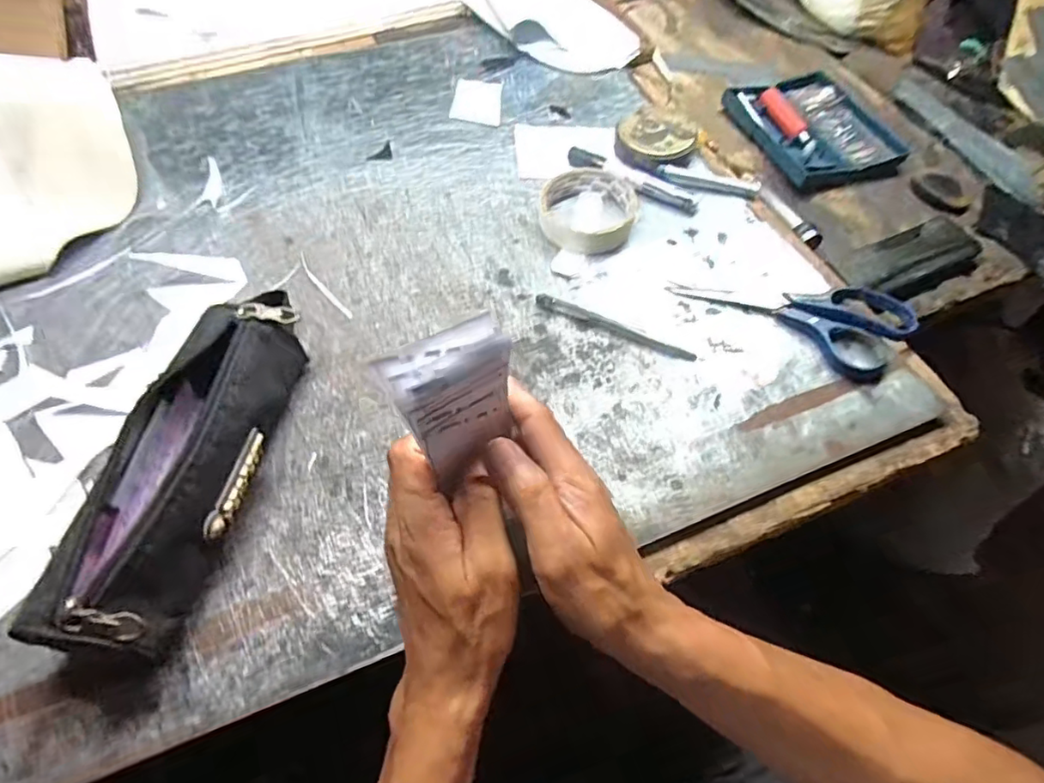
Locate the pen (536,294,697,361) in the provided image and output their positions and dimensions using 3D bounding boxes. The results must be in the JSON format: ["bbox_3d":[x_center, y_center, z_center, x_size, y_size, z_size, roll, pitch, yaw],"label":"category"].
[{"bbox_3d":[0.071,-0.050,0.460,0.130,0.006,0.010,26,64,10],"label":"pen"}]

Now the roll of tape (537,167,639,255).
[{"bbox_3d":[0.061,-0.163,0.518,0.081,0.021,0.090,32,65,13],"label":"roll of tape"}]

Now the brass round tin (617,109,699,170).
[{"bbox_3d":[0.126,-0.239,0.562,0.073,0.016,0.072,1,62,-3],"label":"brass round tin"}]

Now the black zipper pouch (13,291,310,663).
[{"bbox_3d":[-0.199,0.034,0.365,0.066,0.071,0.241,8,59,4],"label":"black zipper pouch"}]

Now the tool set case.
[{"bbox_3d":[0.311,-0.282,0.628,0.137,0.023,0.164,-19,65,-13],"label":"tool set case"}]

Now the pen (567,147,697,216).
[{"bbox_3d":[0.100,-0.196,0.545,0.132,0.010,0.021,32,65,13],"label":"pen"}]

